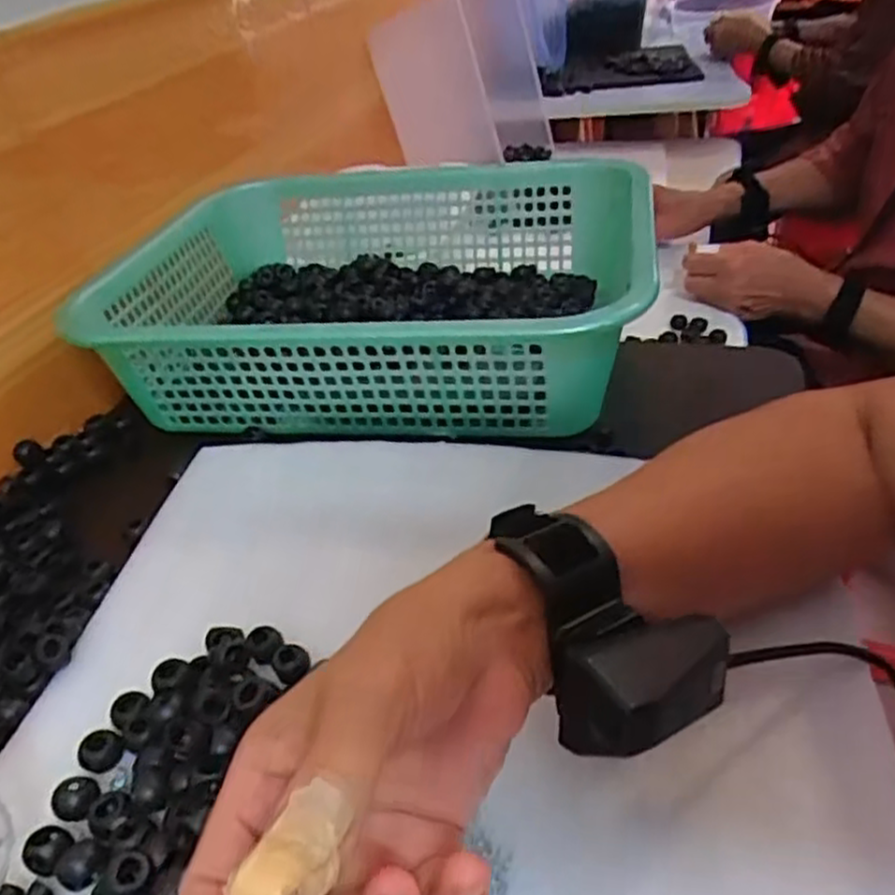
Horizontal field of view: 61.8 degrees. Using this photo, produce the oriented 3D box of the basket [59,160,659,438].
[{"bbox_3d":[-0.051,-0.128,0.563,0.376,0.093,0.307,2,38,12],"label":"basket"}]

